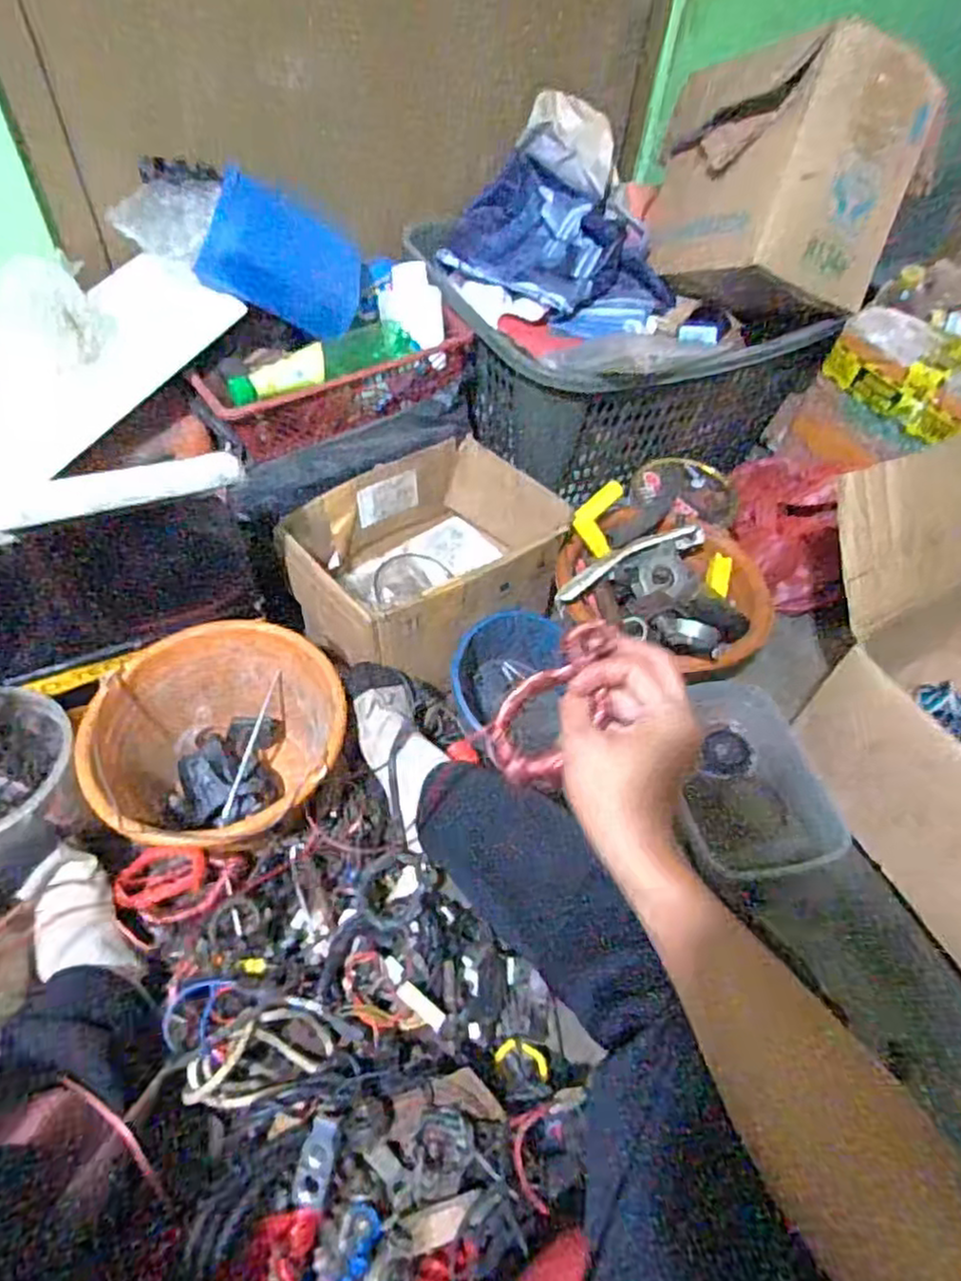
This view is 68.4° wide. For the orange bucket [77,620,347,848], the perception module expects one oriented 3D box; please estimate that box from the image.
[{"bbox_3d":[-0.270,0.121,0.768,0.243,0.165,0.231,2,53,-3],"label":"orange bucket"}]

